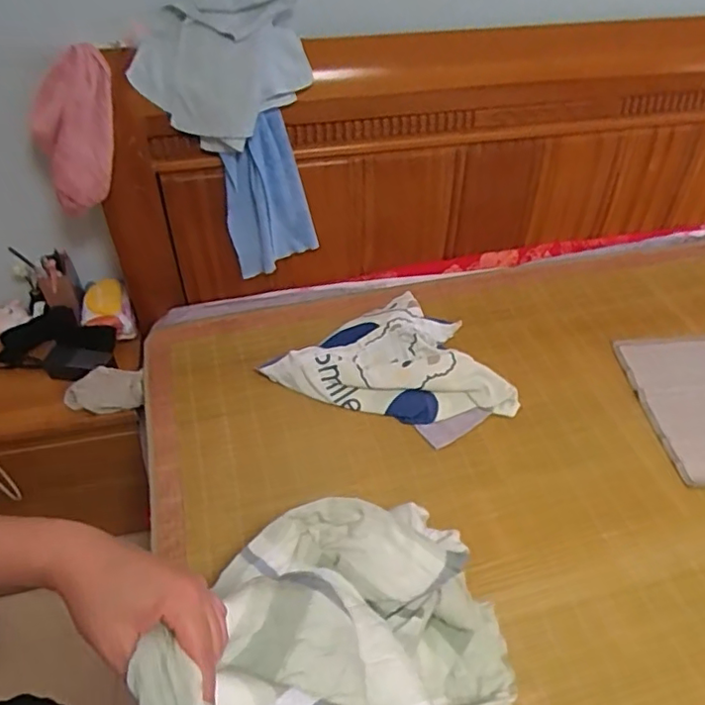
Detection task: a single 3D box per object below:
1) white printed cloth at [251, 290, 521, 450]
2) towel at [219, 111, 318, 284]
[{"bbox_3d":[0.094,0.014,1.102,0.447,0.079,0.262,19,49,16],"label":"white printed cloth"},{"bbox_3d":[-0.164,-0.292,1.149,0.172,0.320,0.048,-9,47,-10],"label":"towel"}]

